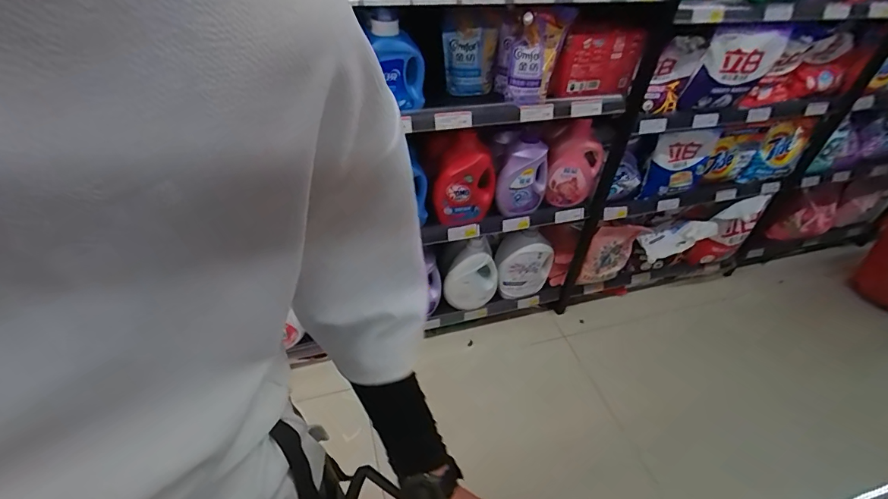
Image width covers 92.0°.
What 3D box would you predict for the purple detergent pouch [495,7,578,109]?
[{"bbox_3d":[0.214,-0.472,1.050,0.157,0.201,0.090,6,42,1],"label":"purple detergent pouch"}]

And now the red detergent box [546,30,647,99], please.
[{"bbox_3d":[0.403,-0.480,1.108,0.250,0.165,0.068,-15,46,-21],"label":"red detergent box"}]

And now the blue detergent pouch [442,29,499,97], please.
[{"bbox_3d":[0.063,-0.481,1.098,0.127,0.146,0.067,6,42,1],"label":"blue detergent pouch"}]

